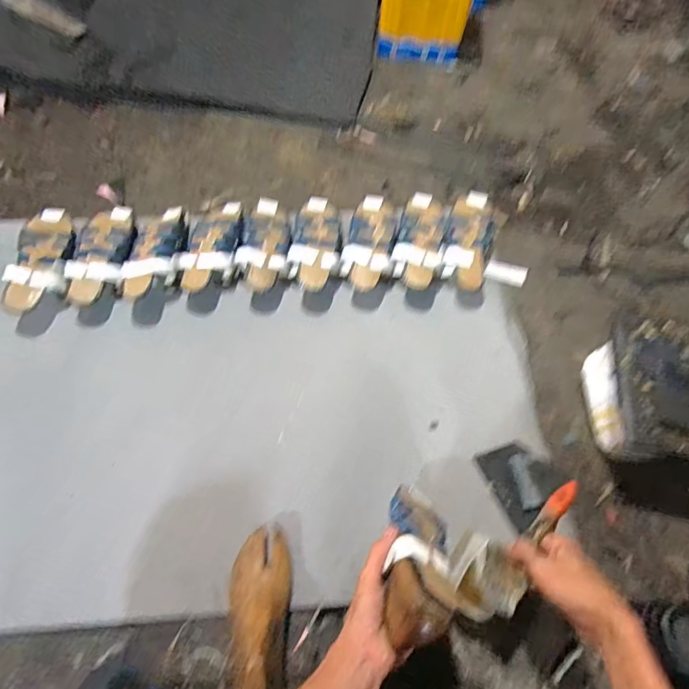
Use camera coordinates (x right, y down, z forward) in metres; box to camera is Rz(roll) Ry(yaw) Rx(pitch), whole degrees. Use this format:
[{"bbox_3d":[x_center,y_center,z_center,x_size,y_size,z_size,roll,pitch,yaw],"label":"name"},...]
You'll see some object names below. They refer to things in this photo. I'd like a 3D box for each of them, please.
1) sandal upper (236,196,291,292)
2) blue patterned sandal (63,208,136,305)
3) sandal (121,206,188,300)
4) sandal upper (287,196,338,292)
[{"bbox_3d":[-0.155,-0.203,0.858,0.094,0.032,0.204,8,62,1],"label":"sandal upper"},{"bbox_3d":[-0.456,-0.176,0.814,0.097,0.035,0.220,11,62,3],"label":"blue patterned sandal"},{"bbox_3d":[-0.357,-0.184,0.826,0.093,0.042,0.201,7,62,1],"label":"sandal"},{"bbox_3d":[-0.057,-0.208,0.863,0.088,0.040,0.212,8,62,1],"label":"sandal upper"}]

